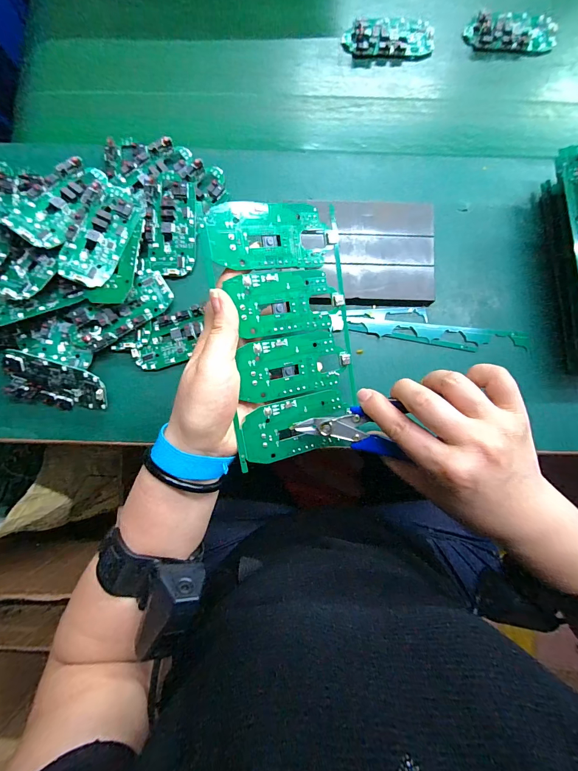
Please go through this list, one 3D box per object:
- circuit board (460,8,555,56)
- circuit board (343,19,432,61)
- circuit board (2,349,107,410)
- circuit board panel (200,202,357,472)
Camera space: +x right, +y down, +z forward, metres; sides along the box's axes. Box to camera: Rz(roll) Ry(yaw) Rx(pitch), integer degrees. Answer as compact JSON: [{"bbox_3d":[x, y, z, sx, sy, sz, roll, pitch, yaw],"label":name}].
[{"bbox_3d":[0.248,-0.395,0.382,0.097,0.017,0.046,4,83,0],"label":"circuit board"},{"bbox_3d":[0.111,-0.385,0.382,0.099,0.012,0.044,-2,83,-1],"label":"circuit board"},{"bbox_3d":[-0.209,0.000,0.309,0.087,0.008,0.047,14,121,-2],"label":"circuit board"},{"bbox_3d":[0.001,-0.038,0.264,0.105,0.004,0.187,-12,100,-23],"label":"circuit board panel"}]

